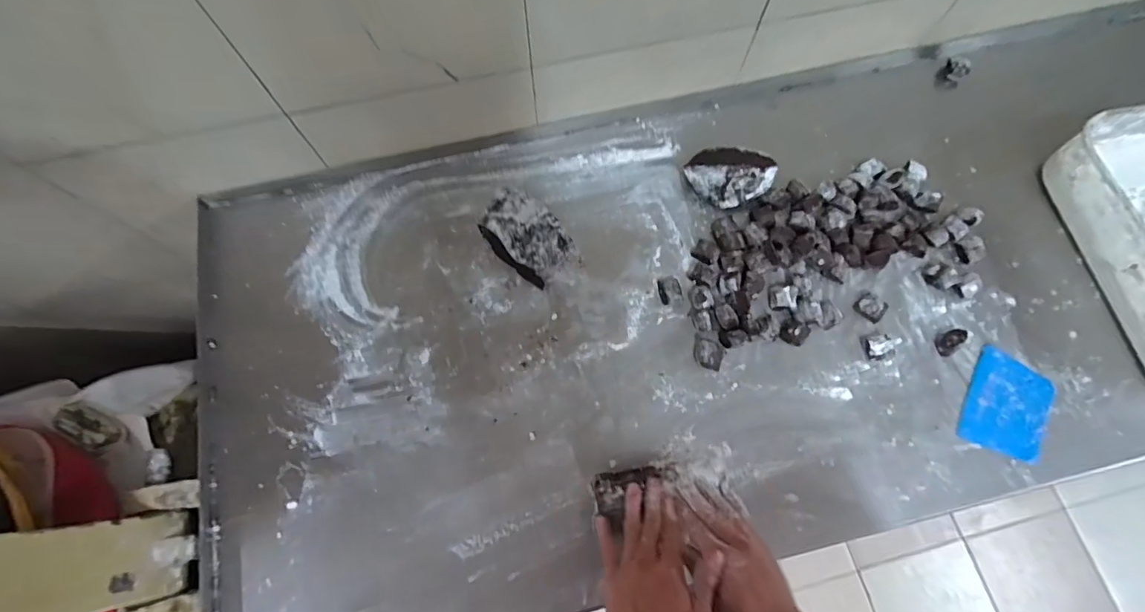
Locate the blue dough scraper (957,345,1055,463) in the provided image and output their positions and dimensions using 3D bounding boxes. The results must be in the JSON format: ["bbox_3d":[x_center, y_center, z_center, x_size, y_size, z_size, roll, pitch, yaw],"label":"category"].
[{"bbox_3d":[0.535,0.122,0.620,0.088,0.008,0.126,25,74,15],"label":"blue dough scraper"}]

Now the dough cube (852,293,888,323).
[{"bbox_3d":[0.382,0.001,0.647,0.030,0.018,0.034,-42,76,-12],"label":"dough cube"}]

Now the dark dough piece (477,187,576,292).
[{"bbox_3d":[-0.063,-0.094,0.664,0.120,0.060,0.083,37,76,12],"label":"dark dough piece"}]

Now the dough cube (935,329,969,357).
[{"bbox_3d":[0.478,0.045,0.634,0.028,0.028,0.026,-29,74,-9],"label":"dough cube"}]

